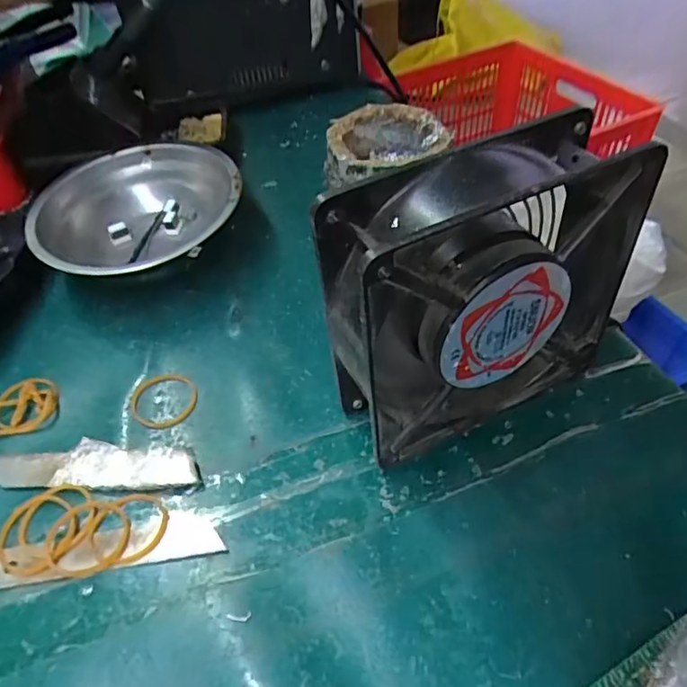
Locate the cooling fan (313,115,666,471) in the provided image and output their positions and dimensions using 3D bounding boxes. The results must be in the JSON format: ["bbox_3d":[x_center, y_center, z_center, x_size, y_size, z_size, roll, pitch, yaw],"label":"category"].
[{"bbox_3d":[0.054,-0.016,0.224,0.121,0.120,0.040,-22,51,-15],"label":"cooling fan"}]

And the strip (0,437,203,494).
[{"bbox_3d":[-0.115,0.056,0.251,0.099,0.007,0.021,1,49,5],"label":"strip"}]

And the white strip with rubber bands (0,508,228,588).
[{"bbox_3d":[-0.100,0.084,0.227,0.096,0.004,0.022,-8,49,-3],"label":"white strip with rubber bands"}]

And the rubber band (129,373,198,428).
[{"bbox_3d":[-0.092,0.028,0.278,0.033,0.004,0.034,-2,49,2],"label":"rubber band"}]

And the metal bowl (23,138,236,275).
[{"bbox_3d":[-0.128,-0.077,0.347,0.121,0.043,0.121,-2,49,2],"label":"metal bowl"}]

